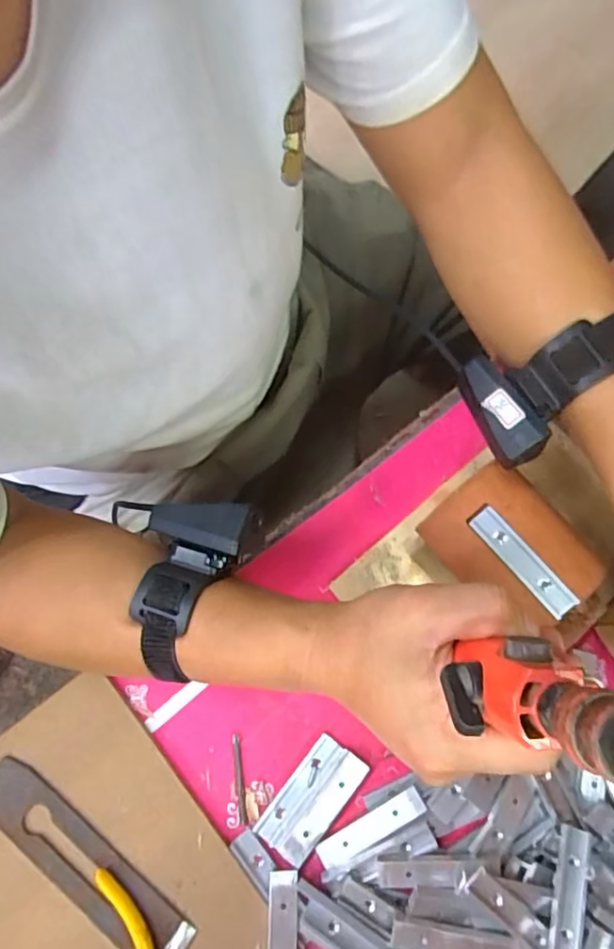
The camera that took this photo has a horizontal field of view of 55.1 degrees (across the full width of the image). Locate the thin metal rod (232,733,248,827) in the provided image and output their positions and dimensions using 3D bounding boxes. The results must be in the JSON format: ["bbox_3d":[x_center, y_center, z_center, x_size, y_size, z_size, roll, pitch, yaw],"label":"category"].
[{"bbox_3d":[-0.048,0.215,0.415,0.006,0.004,0.057,-7,74,-4],"label":"thin metal rod"}]

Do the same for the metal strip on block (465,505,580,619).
[{"bbox_3d":[0.137,0.055,0.375,0.018,0.004,0.082,-44,83,16],"label":"metal strip on block"}]

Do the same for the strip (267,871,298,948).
[{"bbox_3d":[-0.016,0.305,0.384,0.019,0.010,0.076,1,74,-1],"label":"strip"}]

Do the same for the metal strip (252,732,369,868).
[{"bbox_3d":[0.003,0.226,0.410,0.039,0.008,0.080,38,76,9],"label":"metal strip"}]

